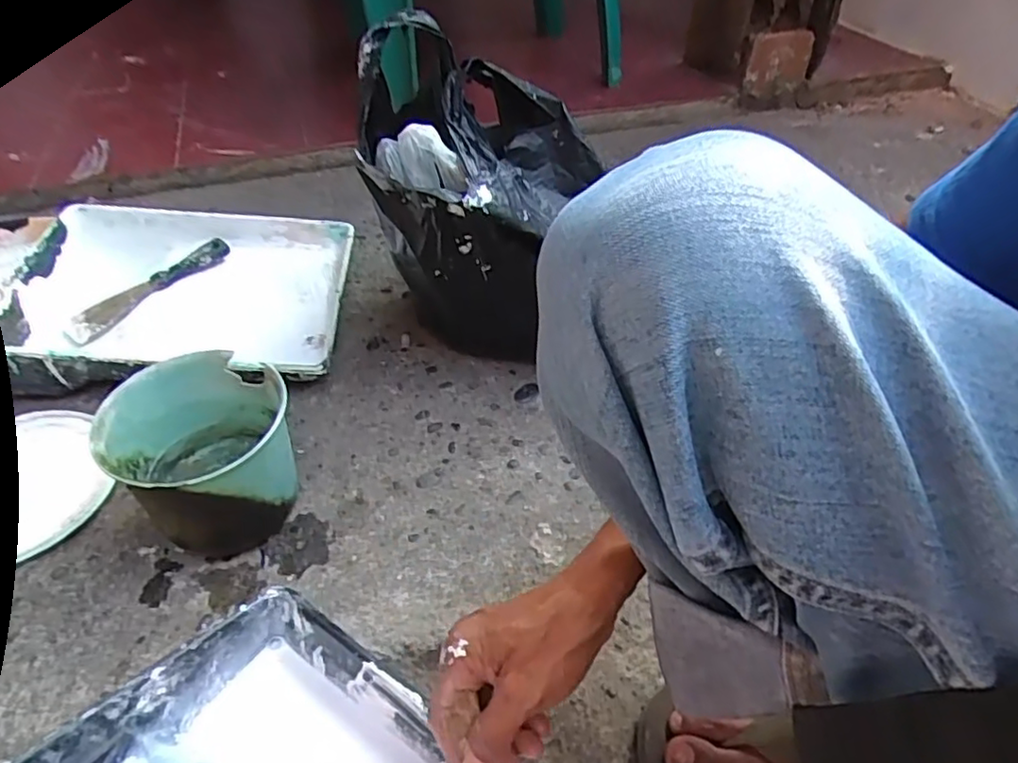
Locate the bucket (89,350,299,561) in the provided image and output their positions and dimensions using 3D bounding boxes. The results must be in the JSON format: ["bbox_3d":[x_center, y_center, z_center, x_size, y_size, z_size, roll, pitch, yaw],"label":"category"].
[{"bbox_3d":[-0.250,0.067,0.539,0.130,0.125,0.130,0,43,0],"label":"bucket"}]

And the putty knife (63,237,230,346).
[{"bbox_3d":[-0.438,-0.114,0.783,0.206,0.014,0.056,-40,57,-22],"label":"putty knife"}]

